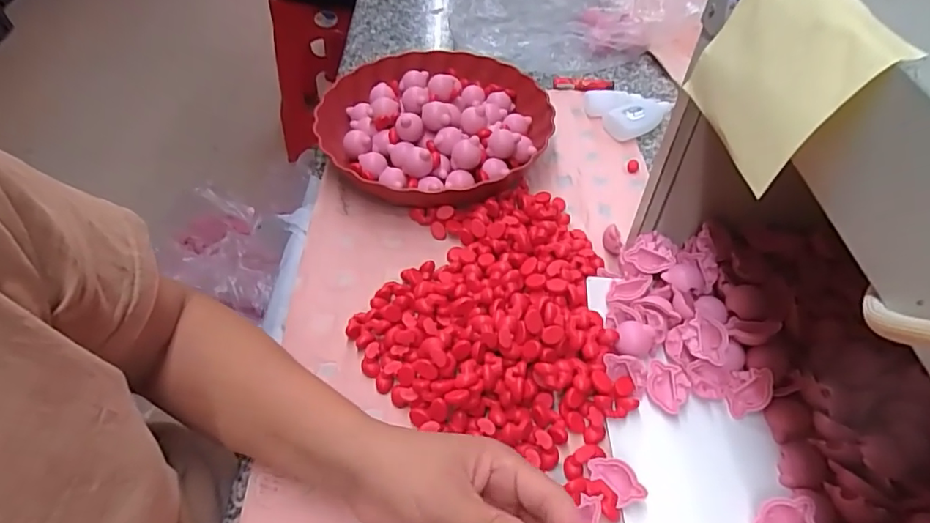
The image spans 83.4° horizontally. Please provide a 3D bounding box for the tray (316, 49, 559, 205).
[{"bbox_3d":[-0.028,-0.149,0.575,0.245,0.055,0.241,38,59,27],"label":"tray"}]

